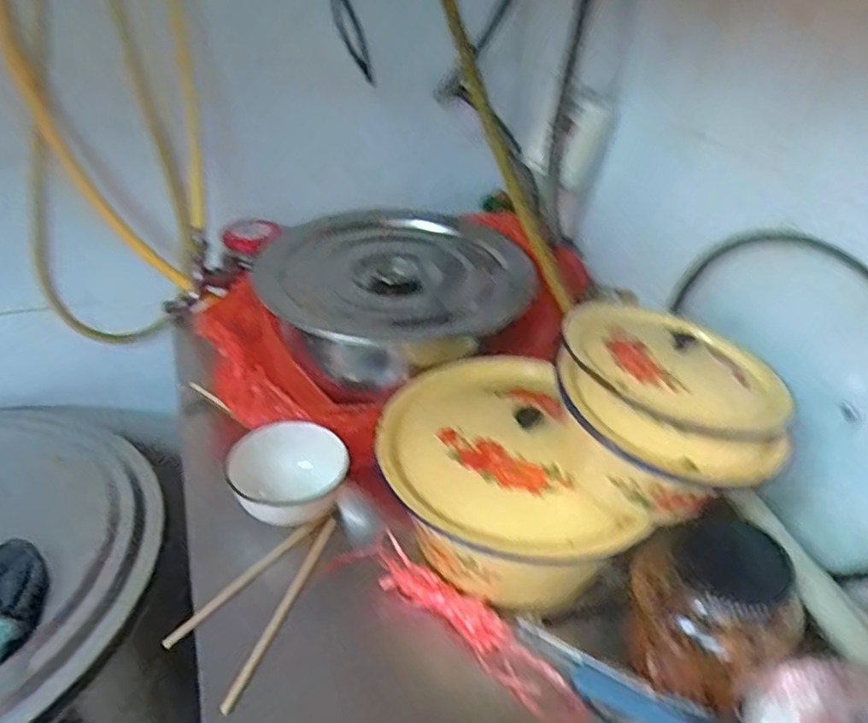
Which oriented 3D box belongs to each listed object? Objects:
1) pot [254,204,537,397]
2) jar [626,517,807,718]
[{"bbox_3d":[-0.046,-0.080,0.776,0.272,0.114,0.242,16,36,18],"label":"pot"},{"bbox_3d":[0.204,0.190,0.510,0.106,0.127,0.102,2,34,-2],"label":"jar"}]

